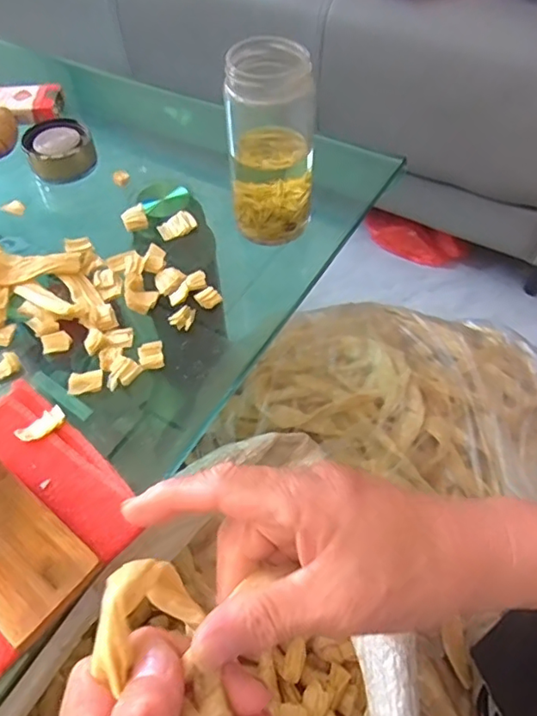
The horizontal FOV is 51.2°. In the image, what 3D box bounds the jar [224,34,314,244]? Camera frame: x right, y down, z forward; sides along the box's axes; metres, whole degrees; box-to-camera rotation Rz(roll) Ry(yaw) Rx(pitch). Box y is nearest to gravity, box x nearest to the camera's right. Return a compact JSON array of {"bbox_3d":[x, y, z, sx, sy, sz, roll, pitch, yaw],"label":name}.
[{"bbox_3d":[0.002,-0.175,0.463,0.069,0.147,0.066,0,54,1],"label":"jar"}]

